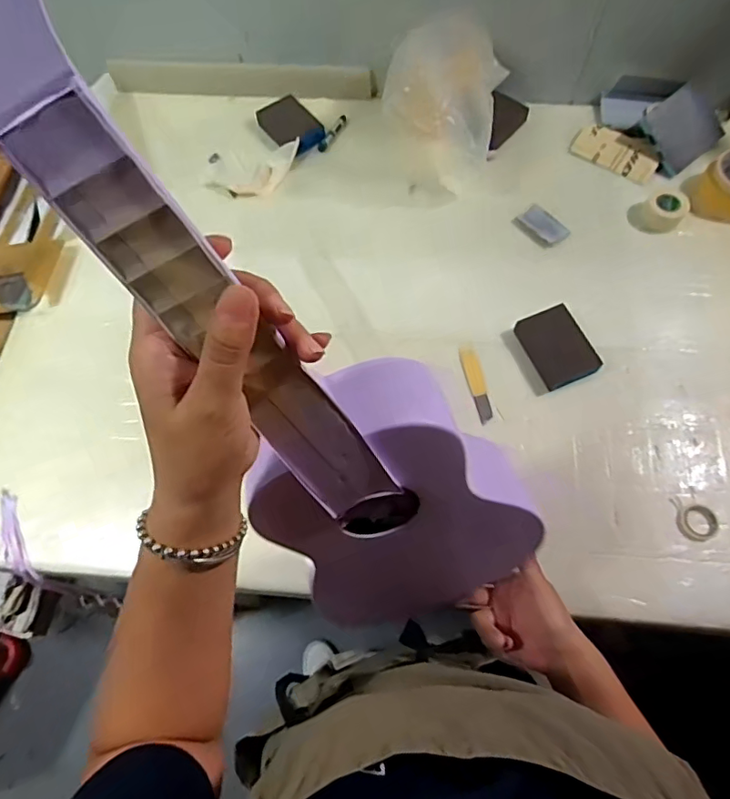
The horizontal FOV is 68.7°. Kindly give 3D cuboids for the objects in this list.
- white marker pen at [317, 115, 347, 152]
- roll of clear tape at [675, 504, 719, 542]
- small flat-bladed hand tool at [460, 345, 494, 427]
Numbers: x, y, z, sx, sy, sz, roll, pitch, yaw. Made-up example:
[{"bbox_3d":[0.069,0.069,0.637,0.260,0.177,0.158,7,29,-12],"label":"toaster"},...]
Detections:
[{"bbox_3d":[-0.049,-0.420,0.843,0.017,0.010,0.079,26,69,13],"label":"white marker pen"},{"bbox_3d":[0.359,0.133,0.576,0.041,0.008,0.036,-41,71,-15],"label":"roll of clear tape"},{"bbox_3d":[0.139,-0.020,0.665,0.021,0.011,0.099,-12,66,-3],"label":"small flat-bladed hand tool"}]

